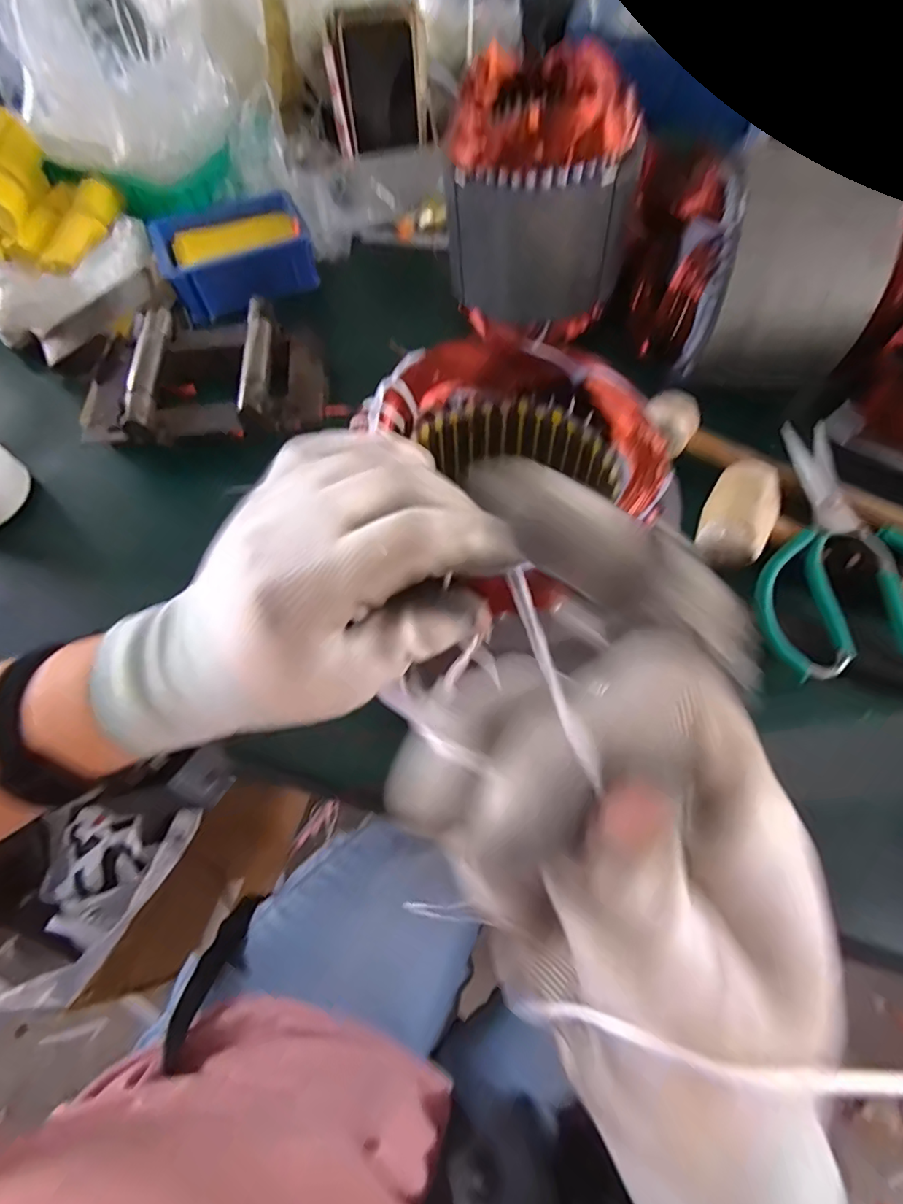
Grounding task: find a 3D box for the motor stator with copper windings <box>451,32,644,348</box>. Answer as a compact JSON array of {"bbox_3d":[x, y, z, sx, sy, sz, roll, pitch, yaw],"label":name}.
[{"bbox_3d":[0.083,-0.337,0.445,0.135,0.154,0.125,20,67,12],"label":"motor stator with copper windings"}]

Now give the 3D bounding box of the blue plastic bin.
[{"bbox_3d":[-0.222,-0.359,0.543,0.144,0.059,0.112,-23,65,-8],"label":"blue plastic bin"}]

